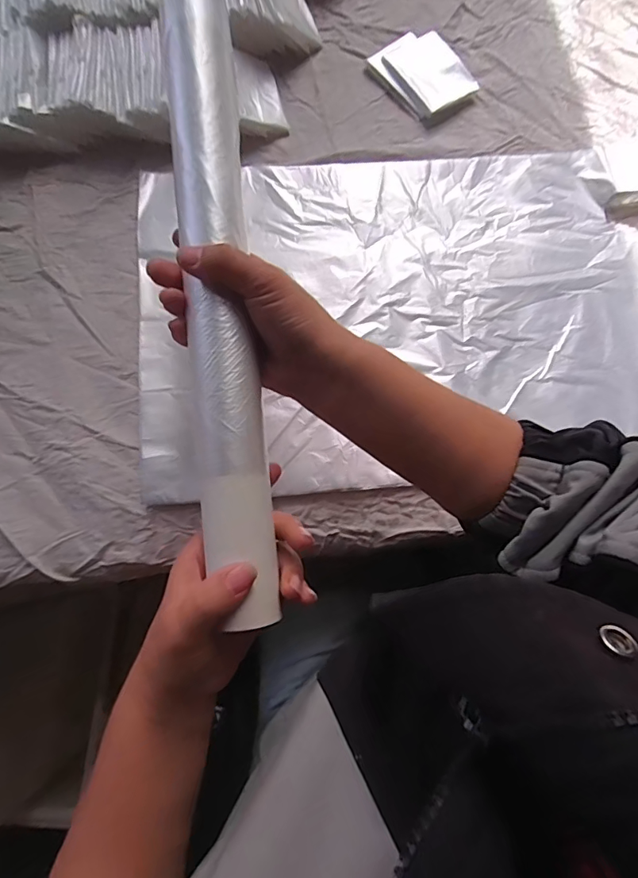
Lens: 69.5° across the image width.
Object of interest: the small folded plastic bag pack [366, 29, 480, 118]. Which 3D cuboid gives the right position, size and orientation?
[{"bbox_3d":[0.106,-0.375,0.470,0.075,0.016,0.096,-39,81,-9],"label":"small folded plastic bag pack"}]

